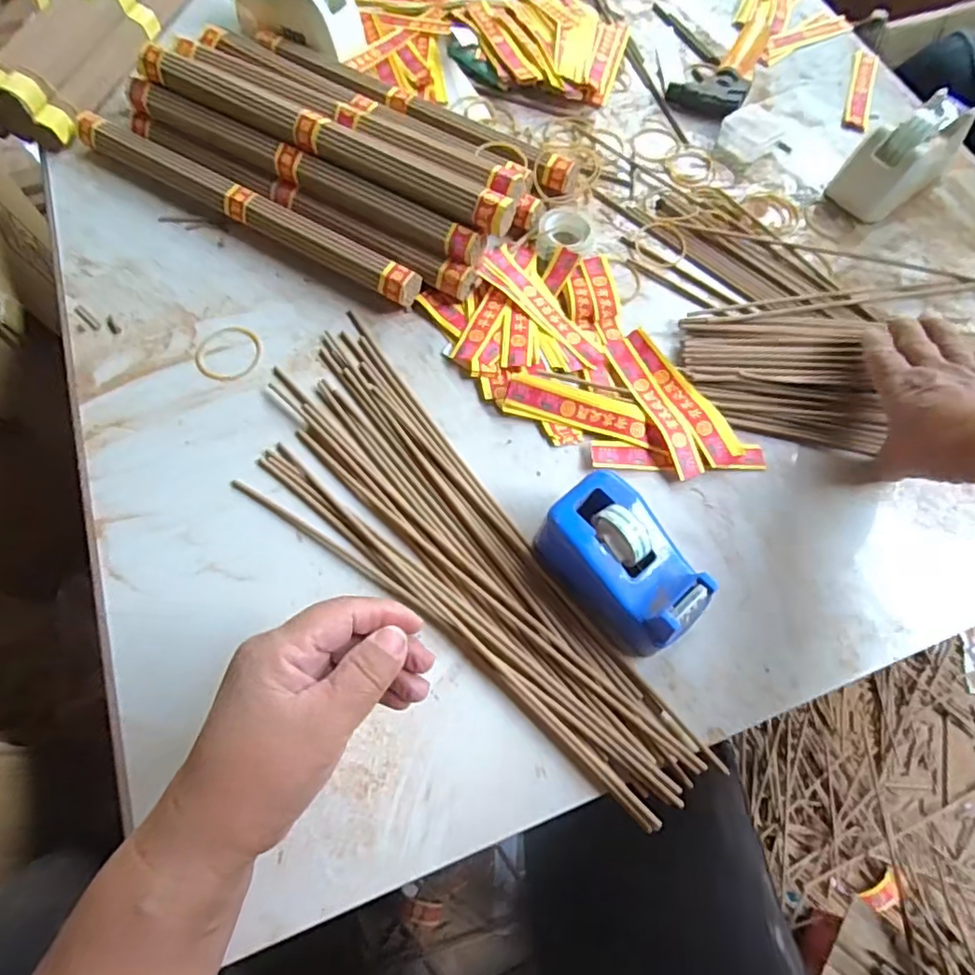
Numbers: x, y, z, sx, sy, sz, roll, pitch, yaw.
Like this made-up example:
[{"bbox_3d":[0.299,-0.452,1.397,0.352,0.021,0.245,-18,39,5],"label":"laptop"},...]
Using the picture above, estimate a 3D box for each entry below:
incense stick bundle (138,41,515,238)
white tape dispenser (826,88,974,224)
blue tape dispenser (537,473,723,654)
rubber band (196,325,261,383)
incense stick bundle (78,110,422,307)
[{"bbox_3d":[-0.120,-0.263,0.436,0.314,0.033,0.037,29,69,8],"label":"incense stick bundle"},{"bbox_3d":[0.358,-0.286,0.494,0.115,0.063,0.054,-37,74,-16],"label":"white tape dispenser"},{"bbox_3d":[0.078,0.047,0.338,0.058,0.052,0.100,-35,74,-16],"label":"blue tape dispenser"},{"bbox_3d":[-0.187,-0.097,0.416,0.048,0.004,0.046,1,68,-3],"label":"rubber band"},{"bbox_3d":[-0.186,-0.216,0.445,0.307,0.029,0.032,29,69,8],"label":"incense stick bundle"}]

